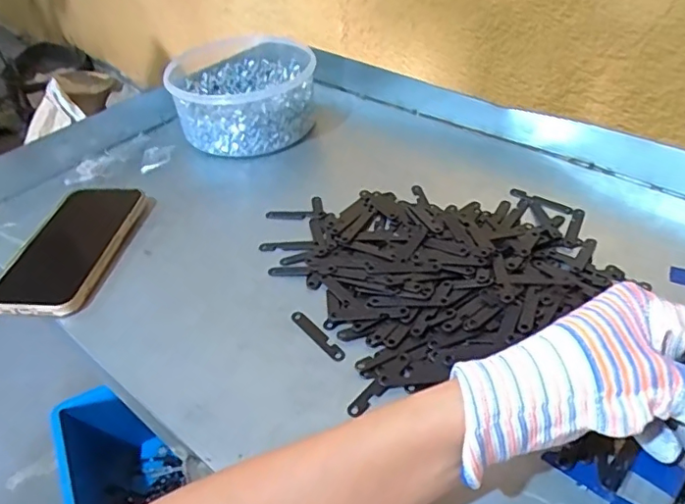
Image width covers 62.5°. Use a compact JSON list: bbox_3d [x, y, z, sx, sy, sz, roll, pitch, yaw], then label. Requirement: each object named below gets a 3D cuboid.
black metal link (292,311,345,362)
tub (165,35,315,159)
[{"bbox_3d":[-0.016,0.054,0.368,0.009,0.004,0.051,-31,46,-26],"label":"black metal link"},{"bbox_3d":[-0.107,-0.171,0.604,0.146,0.066,0.173,-16,41,-11],"label":"tub"}]

